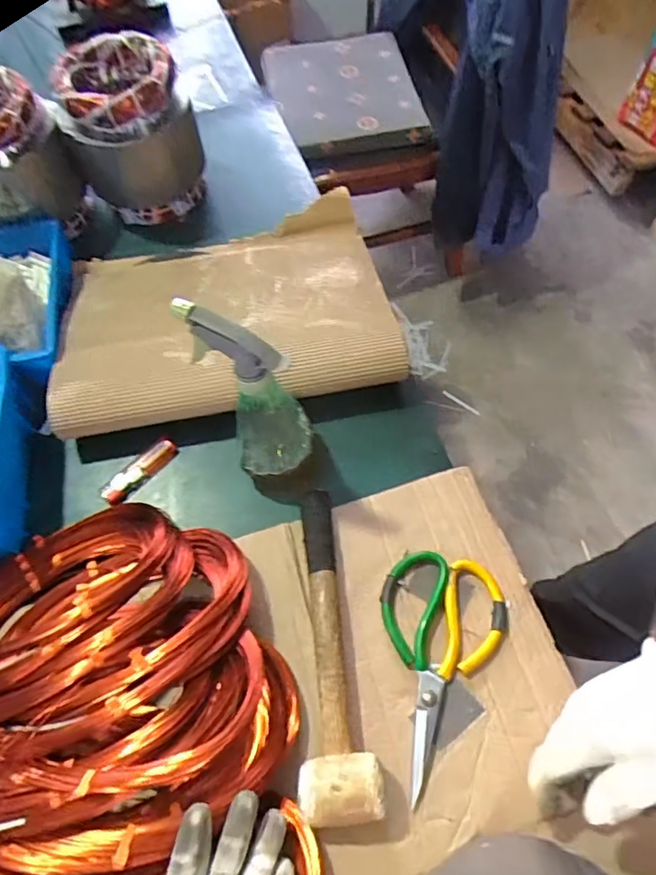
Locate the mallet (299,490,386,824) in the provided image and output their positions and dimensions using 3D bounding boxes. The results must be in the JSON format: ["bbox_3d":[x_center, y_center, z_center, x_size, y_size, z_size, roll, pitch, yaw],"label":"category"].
[{"bbox_3d":[0.000,0.161,0.455,0.056,0.044,0.250,-6,63,0],"label":"mallet"}]

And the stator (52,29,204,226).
[{"bbox_3d":[-0.226,-0.354,0.658,0.126,0.147,0.120,21,66,13],"label":"stator"}]

